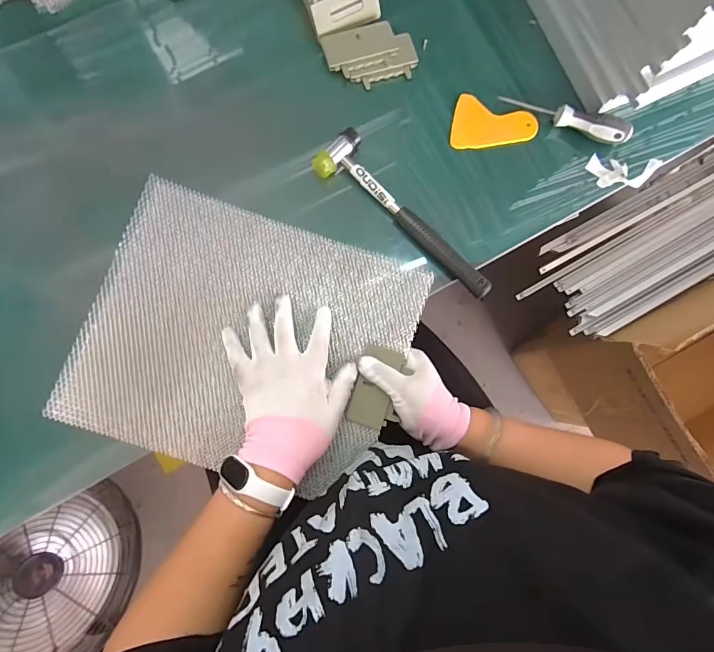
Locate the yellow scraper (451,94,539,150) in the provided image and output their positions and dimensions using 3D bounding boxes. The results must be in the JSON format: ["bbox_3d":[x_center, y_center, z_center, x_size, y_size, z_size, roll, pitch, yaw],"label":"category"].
[{"bbox_3d":[0.164,-0.238,0.477,0.098,0.009,0.066,16,82,0],"label":"yellow scraper"}]

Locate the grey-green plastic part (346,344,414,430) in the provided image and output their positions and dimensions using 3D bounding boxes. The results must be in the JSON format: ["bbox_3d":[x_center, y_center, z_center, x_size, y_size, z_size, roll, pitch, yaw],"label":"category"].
[{"bbox_3d":[0.022,0.067,0.429,0.047,0.006,0.087,16,89,0],"label":"grey-green plastic part"}]

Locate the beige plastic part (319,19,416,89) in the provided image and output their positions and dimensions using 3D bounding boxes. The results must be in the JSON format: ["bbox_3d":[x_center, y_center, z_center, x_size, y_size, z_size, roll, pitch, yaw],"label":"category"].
[{"bbox_3d":[0.017,-0.326,0.474,0.105,0.019,0.067,-17,83,-4],"label":"beige plastic part"}]

